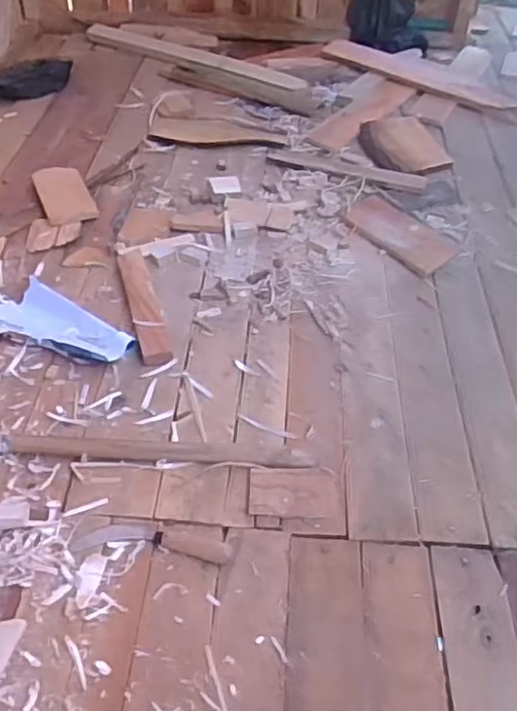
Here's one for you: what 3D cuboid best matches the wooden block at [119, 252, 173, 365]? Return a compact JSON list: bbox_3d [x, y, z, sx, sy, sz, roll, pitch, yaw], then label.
[{"bbox_3d":[-0.197,-0.089,1.137,0.051,0.021,0.284,-10,48,-13],"label":"wooden block"}]

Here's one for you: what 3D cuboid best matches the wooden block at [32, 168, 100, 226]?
[{"bbox_3d":[-0.400,-0.334,1.349,0.097,0.020,0.205,-22,51,-11],"label":"wooden block"}]

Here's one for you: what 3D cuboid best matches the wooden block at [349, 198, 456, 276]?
[{"bbox_3d":[0.281,-0.246,1.311,0.117,0.022,0.238,-24,52,-24],"label":"wooden block"}]

